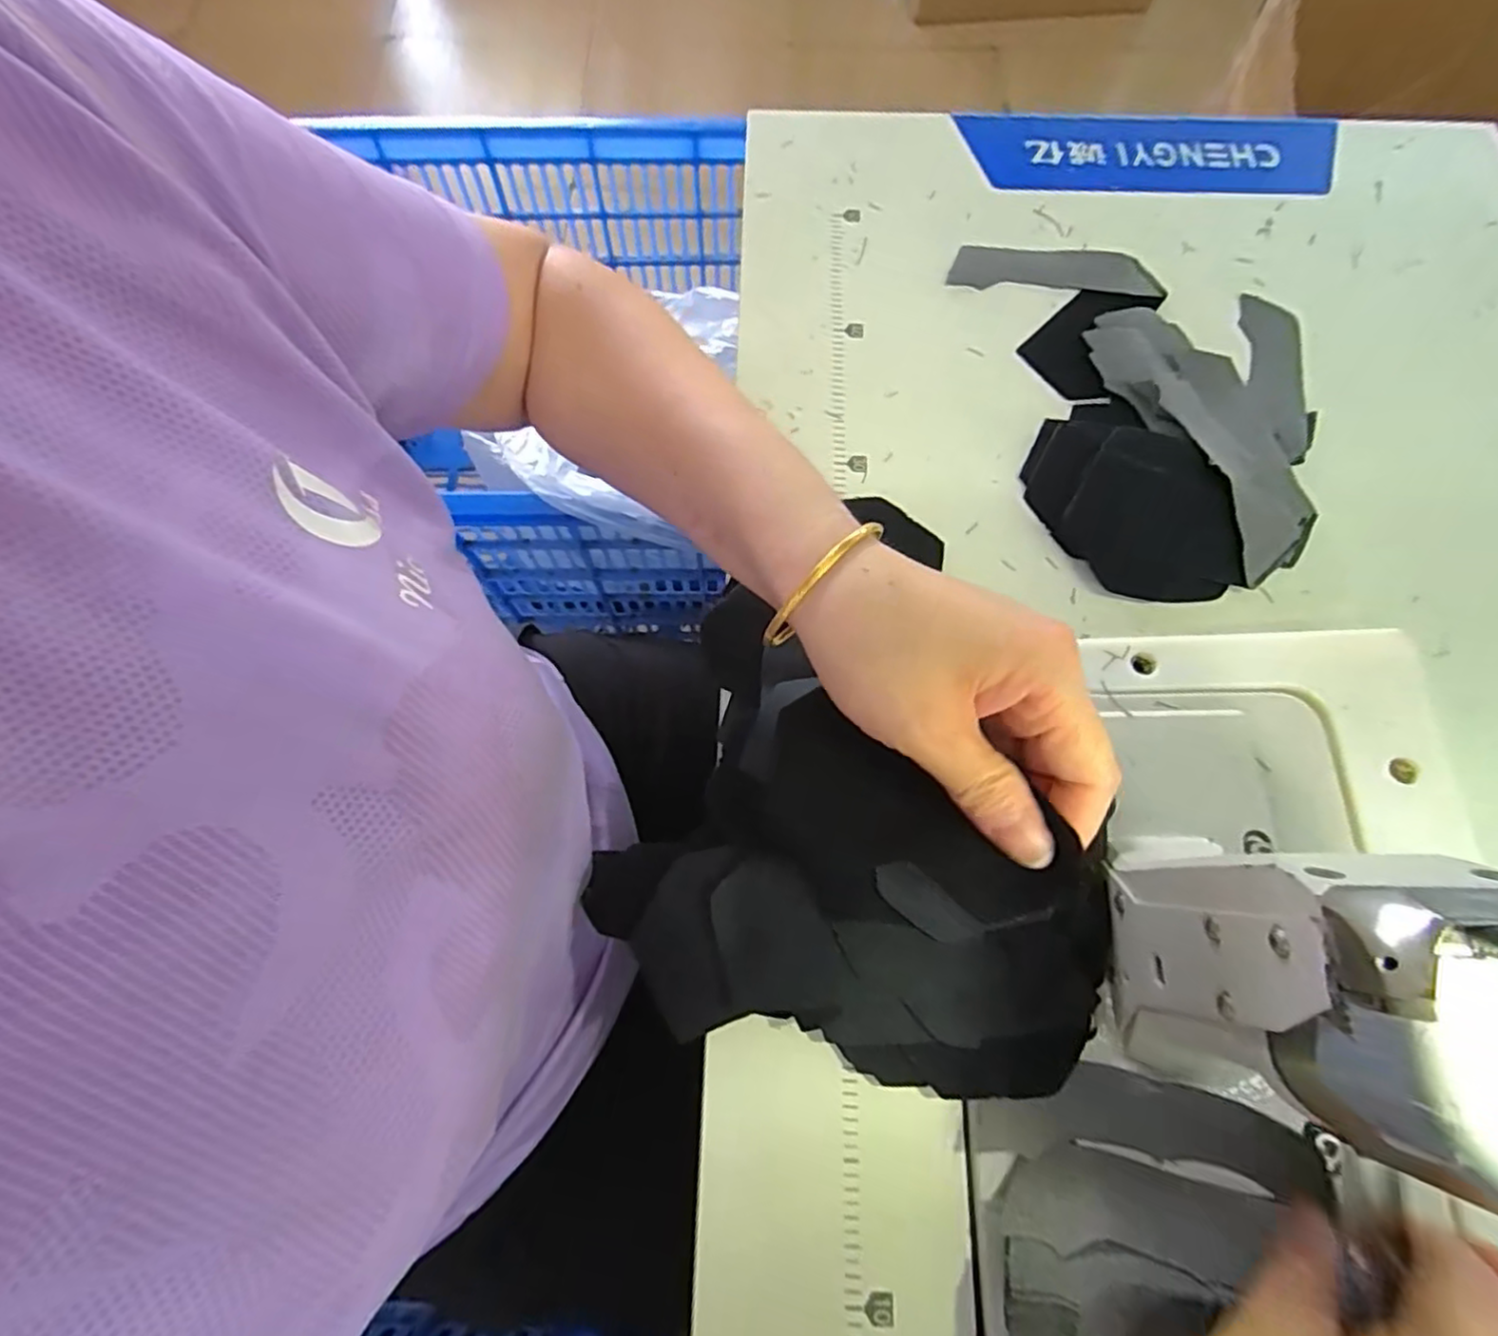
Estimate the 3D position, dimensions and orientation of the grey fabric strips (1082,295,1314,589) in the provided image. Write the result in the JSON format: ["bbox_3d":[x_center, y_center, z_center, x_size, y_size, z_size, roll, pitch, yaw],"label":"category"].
[{"bbox_3d":[0.298,-0.153,0.399,0.137,0.022,0.180,-21,72,-8],"label":"grey fabric strips"}]

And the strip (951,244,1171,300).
[{"bbox_3d":[0.197,-0.258,0.444,0.127,0.009,0.037,7,71,1],"label":"strip"}]

